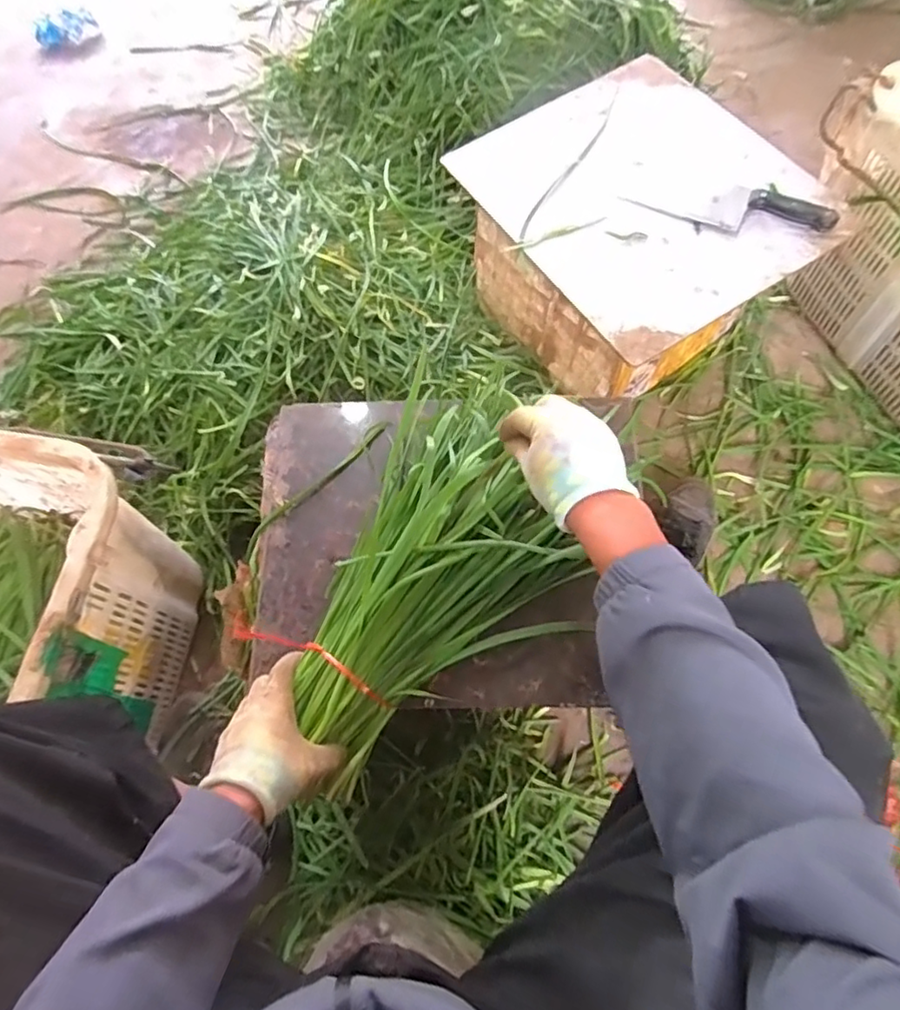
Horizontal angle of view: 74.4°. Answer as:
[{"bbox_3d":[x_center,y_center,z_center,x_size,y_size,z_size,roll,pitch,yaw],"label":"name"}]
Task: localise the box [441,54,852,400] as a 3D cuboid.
[{"bbox_3d":[0.272,-0.395,0.942,0.377,0.280,0.437,-32,70,-9],"label":"box"}]

